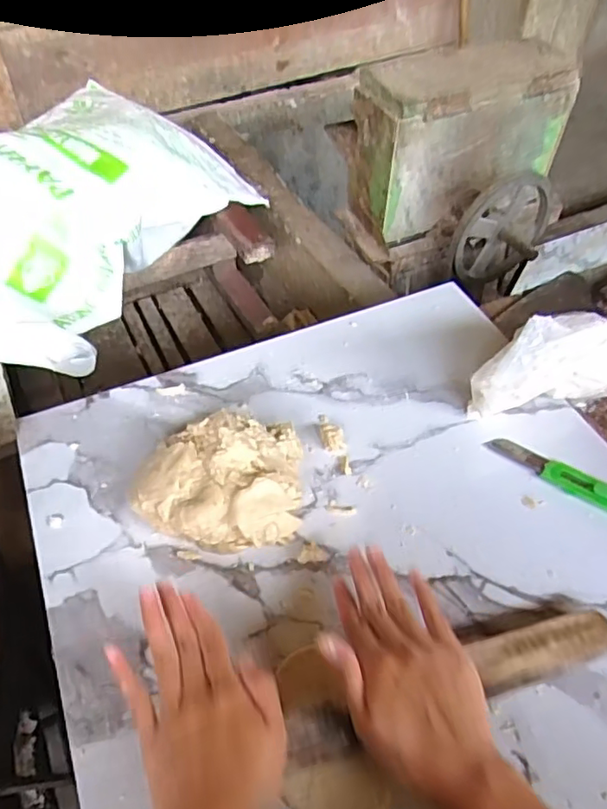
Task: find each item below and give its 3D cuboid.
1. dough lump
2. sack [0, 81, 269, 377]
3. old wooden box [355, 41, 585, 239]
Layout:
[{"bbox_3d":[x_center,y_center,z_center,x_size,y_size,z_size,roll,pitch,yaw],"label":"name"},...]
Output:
[{"bbox_3d":[-0.069,0.061,0.488,0.136,0.068,0.106,0,50,-2],"label":"dough lump"},{"bbox_3d":[-0.398,-0.306,0.976,0.405,0.192,0.668,23,53,16],"label":"sack"},{"bbox_3d":[0.261,-0.453,1.014,0.349,0.226,0.152,-23,55,-21],"label":"old wooden box"}]

